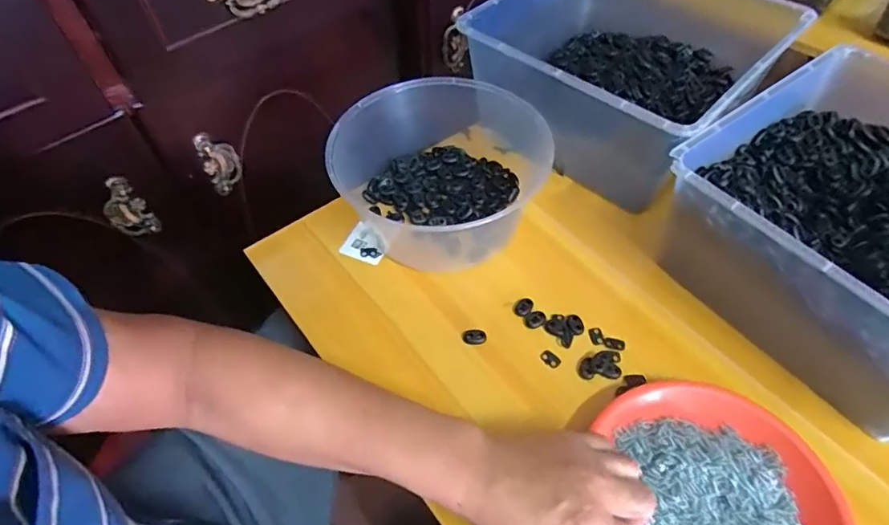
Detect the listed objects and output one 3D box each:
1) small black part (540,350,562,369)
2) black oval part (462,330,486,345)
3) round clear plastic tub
[{"bbox_3d":[0.101,0.092,0.490,0.013,0.004,0.019,-35,59,-23],"label":"small black part"},{"bbox_3d":[0.029,0.072,0.503,0.022,0.009,0.014,1,52,2],"label":"black oval part"},{"bbox_3d":[-0.008,-0.105,0.584,0.229,0.108,0.202,-17,53,-11],"label":"round clear plastic tub"}]

